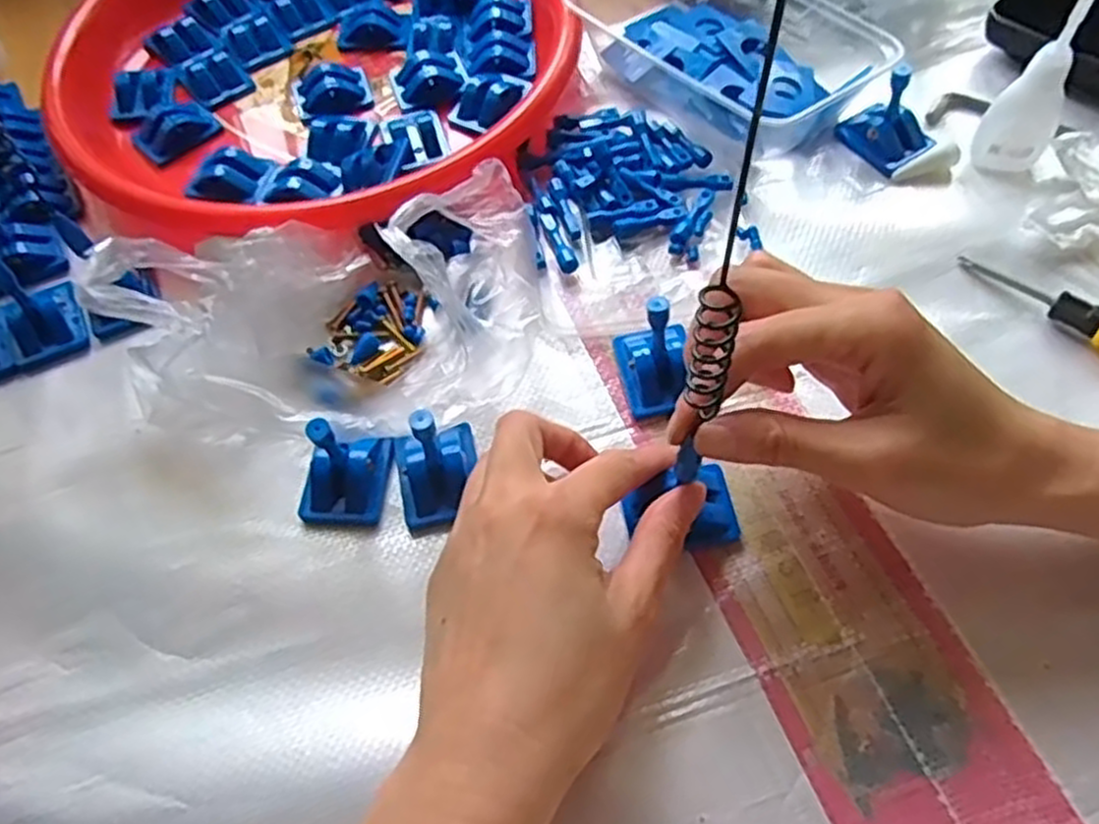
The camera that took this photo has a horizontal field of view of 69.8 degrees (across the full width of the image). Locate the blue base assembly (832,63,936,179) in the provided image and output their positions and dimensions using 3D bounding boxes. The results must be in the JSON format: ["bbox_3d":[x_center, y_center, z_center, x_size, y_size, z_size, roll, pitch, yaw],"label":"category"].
[{"bbox_3d":[0.177,-0.157,0.406,0.031,0.041,0.045,-33,62,-16],"label":"blue base assembly"}]

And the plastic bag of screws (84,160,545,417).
[{"bbox_3d":[-0.098,-0.053,0.358,0.188,0.052,0.107,-12,58,-4],"label":"plastic bag of screws"}]

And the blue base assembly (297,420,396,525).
[{"bbox_3d":[-0.087,0.021,0.320,0.032,0.042,0.038,5,59,7],"label":"blue base assembly"}]

